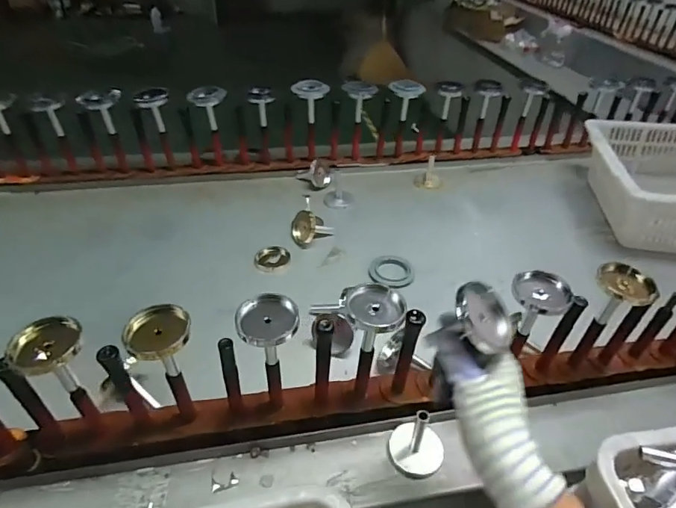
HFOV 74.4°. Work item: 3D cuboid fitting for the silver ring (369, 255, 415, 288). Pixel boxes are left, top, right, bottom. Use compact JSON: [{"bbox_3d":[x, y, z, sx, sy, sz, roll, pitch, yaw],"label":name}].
[{"bbox_3d":[0.098,0.031,0.813,0.083,0.017,0.085,2,41,-2],"label":"silver ring"}]

